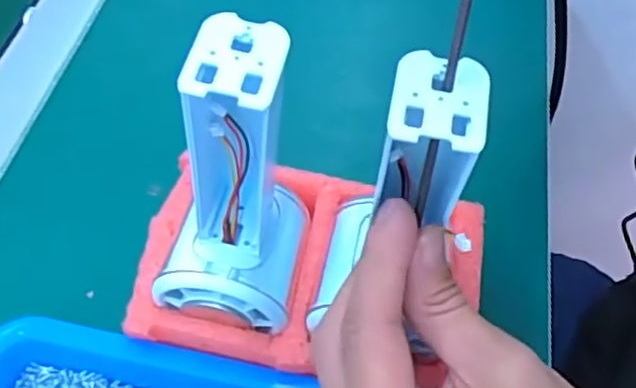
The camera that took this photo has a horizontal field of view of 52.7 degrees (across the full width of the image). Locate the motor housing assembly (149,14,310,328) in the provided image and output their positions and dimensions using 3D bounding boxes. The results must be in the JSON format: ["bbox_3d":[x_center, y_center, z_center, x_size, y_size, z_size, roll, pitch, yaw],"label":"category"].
[{"bbox_3d":[-0.032,-0.005,0.228,0.051,0.122,0.055,9,56,3],"label":"motor housing assembly"}]

